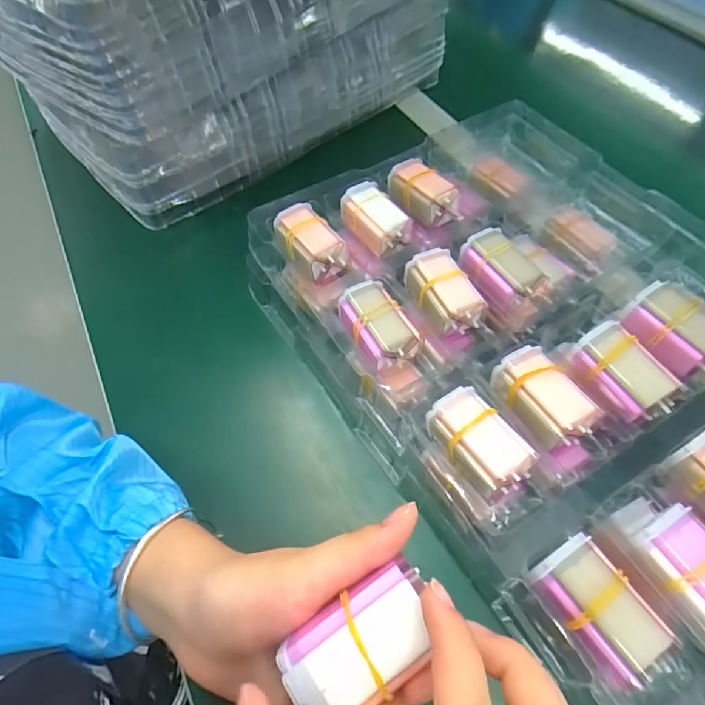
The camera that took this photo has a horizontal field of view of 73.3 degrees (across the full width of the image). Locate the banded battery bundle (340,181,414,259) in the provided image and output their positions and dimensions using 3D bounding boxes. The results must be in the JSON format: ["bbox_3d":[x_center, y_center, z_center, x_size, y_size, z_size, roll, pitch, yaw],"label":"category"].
[{"bbox_3d":[0.019,-0.108,0.382,0.033,0.031,0.060,-30,61,-16],"label":"banded battery bundle"}]

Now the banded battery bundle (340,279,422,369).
[{"bbox_3d":[0.017,-0.015,0.329,0.036,0.036,0.058,-23,60,-13],"label":"banded battery bundle"}]

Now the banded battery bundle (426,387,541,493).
[{"bbox_3d":[0.073,0.055,0.279,0.035,0.039,0.059,-29,61,-16],"label":"banded battery bundle"}]

